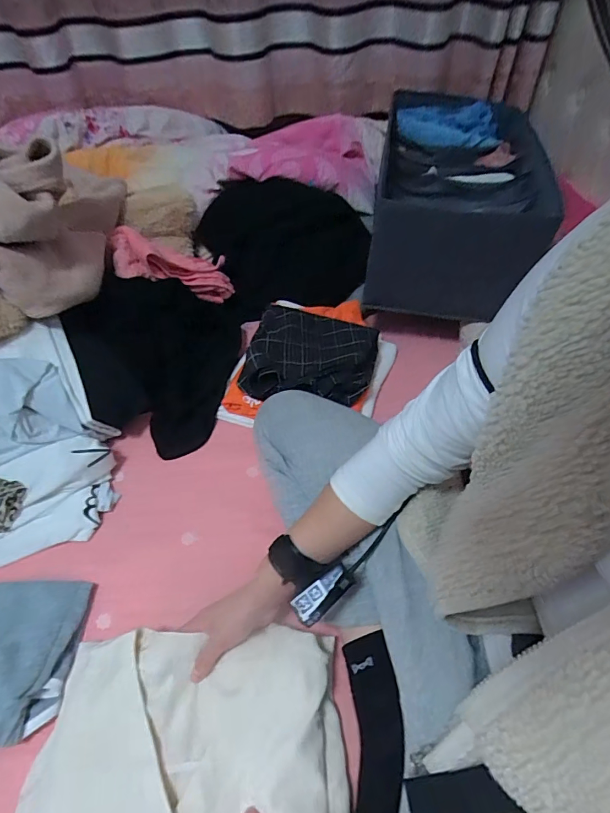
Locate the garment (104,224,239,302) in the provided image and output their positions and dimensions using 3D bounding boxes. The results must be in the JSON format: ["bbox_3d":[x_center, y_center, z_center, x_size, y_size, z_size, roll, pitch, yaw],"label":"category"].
[{"bbox_3d":[-0.242,-0.260,0.814,0.228,0.062,0.090,10,41,-36],"label":"garment"}]

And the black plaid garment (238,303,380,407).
[{"bbox_3d":[0.010,-0.093,0.731,0.207,0.049,0.202,8,51,9],"label":"black plaid garment"}]

